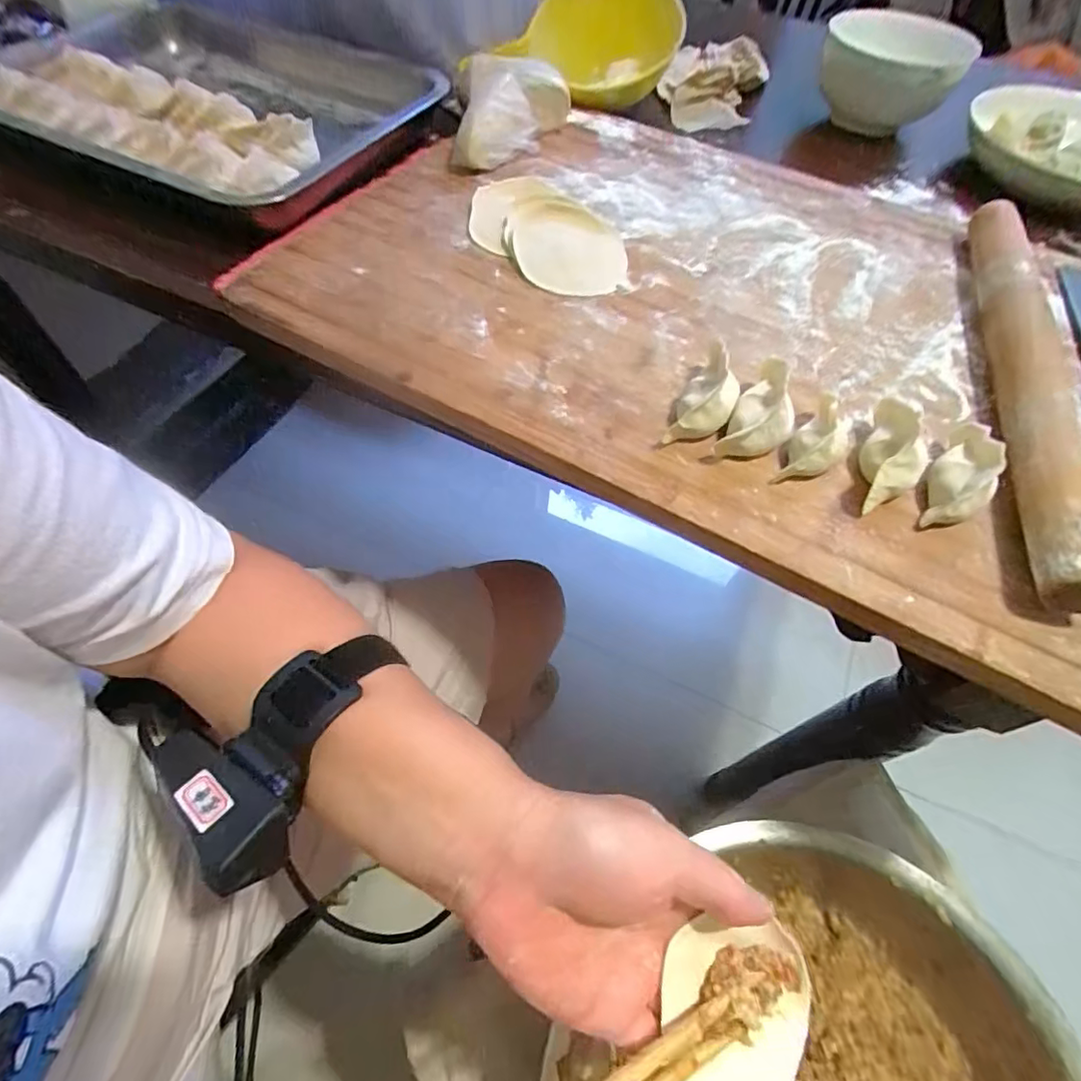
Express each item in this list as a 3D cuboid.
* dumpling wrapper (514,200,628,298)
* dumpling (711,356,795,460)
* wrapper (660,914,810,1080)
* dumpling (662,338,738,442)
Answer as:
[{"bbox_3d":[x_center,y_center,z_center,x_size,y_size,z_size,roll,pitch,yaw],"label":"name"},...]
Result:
[{"bbox_3d":[0.021,-0.209,0.401,0.078,0.005,0.102,-2,63,-8],"label":"dumpling wrapper"},{"bbox_3d":[0.120,-0.068,0.297,0.030,0.031,0.052,26,60,12],"label":"dumpling"},{"bbox_3d":[0.086,0.202,0.237,0.070,0.021,0.070,16,71,-22],"label":"wrapper"},{"bbox_3d":[0.090,-0.076,0.299,0.028,0.030,0.052,22,59,10],"label":"dumpling"}]

